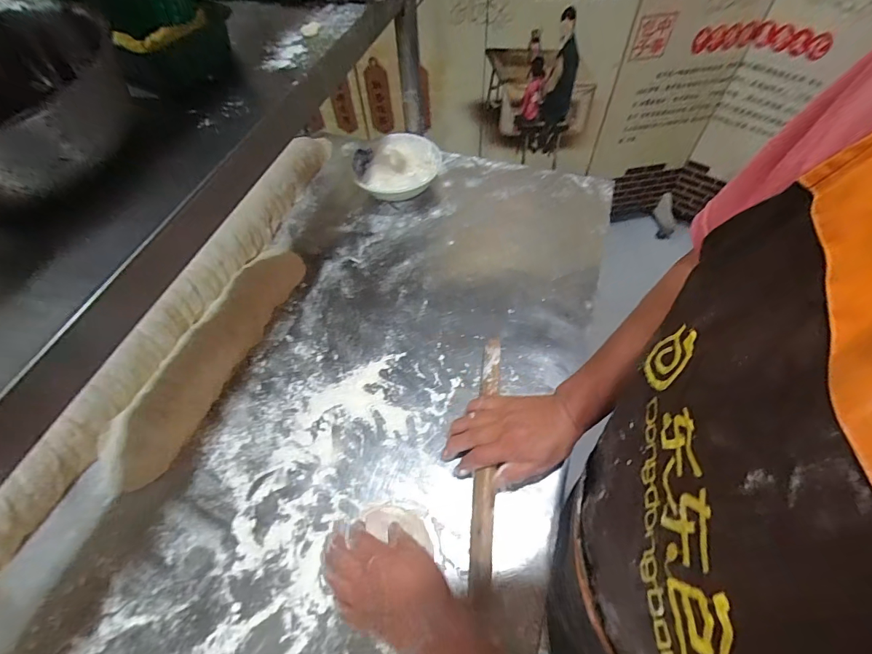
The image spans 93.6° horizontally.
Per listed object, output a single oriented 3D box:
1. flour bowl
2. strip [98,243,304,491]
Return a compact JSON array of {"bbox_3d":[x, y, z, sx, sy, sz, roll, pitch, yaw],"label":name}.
[{"bbox_3d":[-0.071,-0.294,0.777,0.161,0.070,0.146,-2,58,1],"label":"flour bowl"},{"bbox_3d":[-0.319,0.026,0.592,0.083,0.056,0.404,19,58,12],"label":"strip"}]

